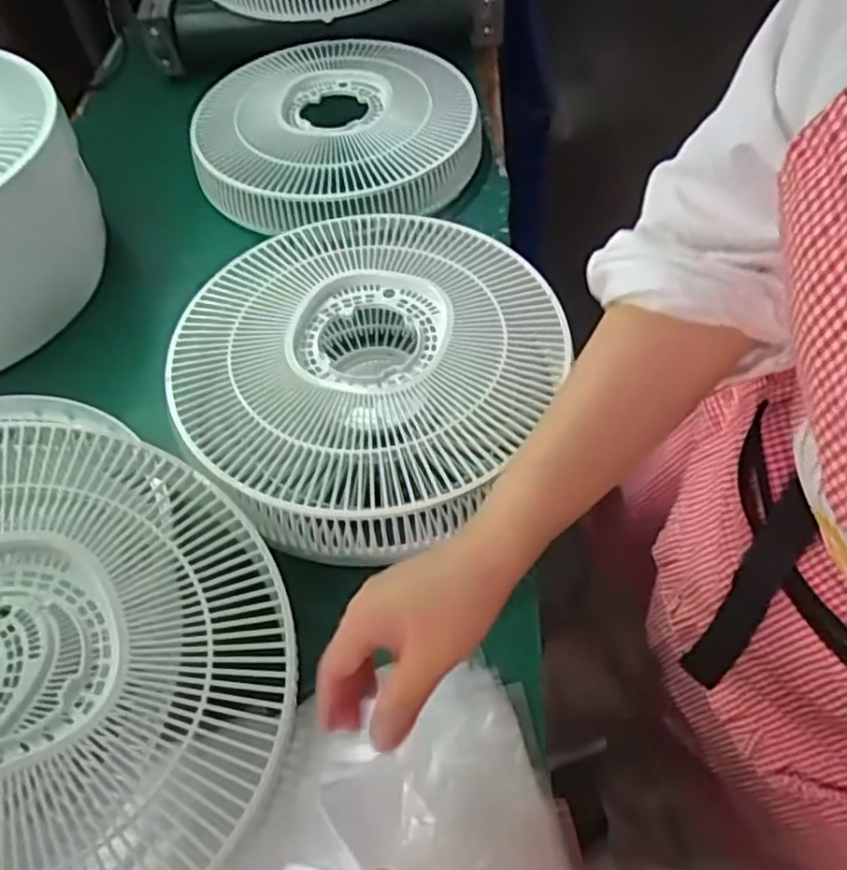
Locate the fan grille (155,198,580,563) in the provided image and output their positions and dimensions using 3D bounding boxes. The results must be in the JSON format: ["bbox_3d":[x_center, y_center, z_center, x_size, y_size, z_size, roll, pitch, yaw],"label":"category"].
[{"bbox_3d":[-0.049,-0.062,0.646,0.323,0.083,0.342,-1,55,1],"label":"fan grille"}]

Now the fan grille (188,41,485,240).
[{"bbox_3d":[-0.135,-0.404,0.910,0.327,0.057,0.349,-5,54,1],"label":"fan grille"}]

